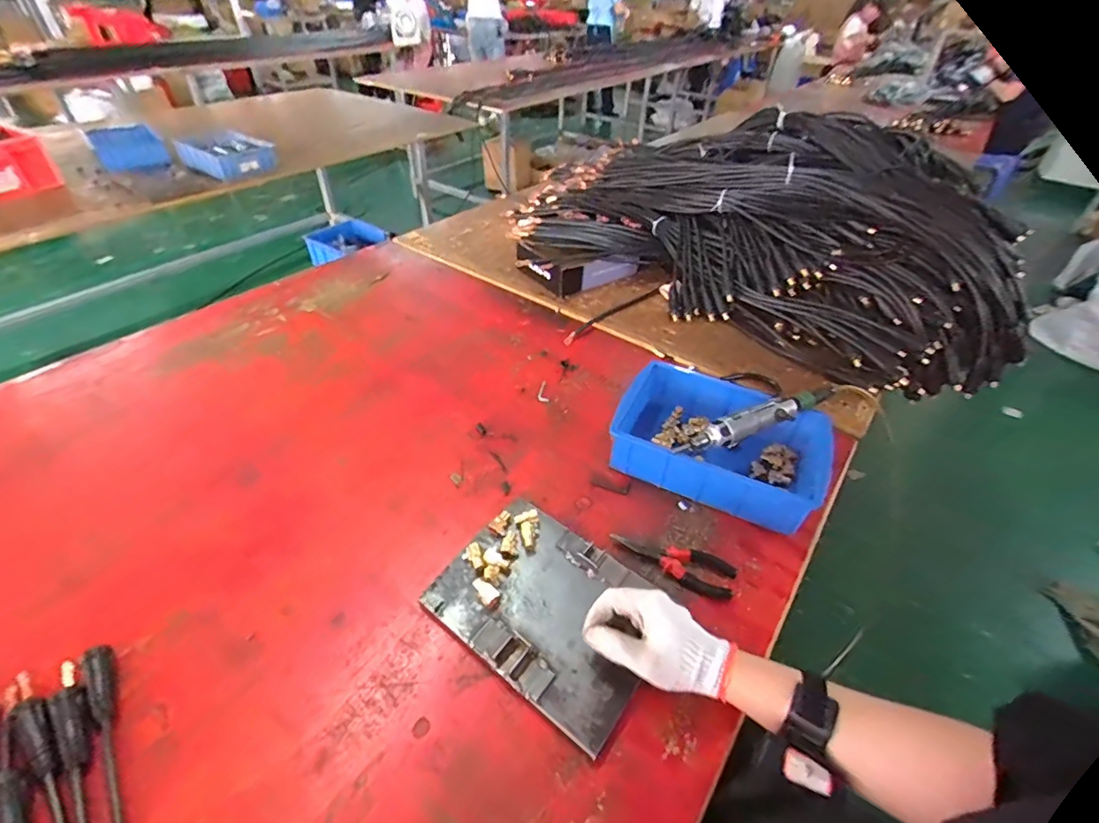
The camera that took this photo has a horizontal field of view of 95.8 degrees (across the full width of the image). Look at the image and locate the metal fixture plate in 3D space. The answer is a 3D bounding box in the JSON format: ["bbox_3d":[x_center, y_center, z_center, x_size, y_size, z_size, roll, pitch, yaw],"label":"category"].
[{"bbox_3d":[0.002,0.224,0.582,0.250,0.016,0.189,30,49,25],"label":"metal fixture plate"}]

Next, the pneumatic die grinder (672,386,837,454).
[{"bbox_3d":[0.311,0.011,0.718,0.278,0.040,0.039,-14,44,-19],"label":"pneumatic die grinder"}]

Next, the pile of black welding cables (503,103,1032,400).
[{"bbox_3d":[0.428,-0.447,1.167,1.203,0.349,0.585,27,48,23],"label":"pile of black welding cables"}]

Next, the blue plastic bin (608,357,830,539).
[{"bbox_3d":[0.254,0.044,0.765,0.295,0.088,0.213,23,47,19],"label":"blue plastic bin"}]

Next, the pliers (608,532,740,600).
[{"bbox_3d":[0.157,0.193,0.634,0.154,0.022,0.050,16,45,12],"label":"pliers"}]

